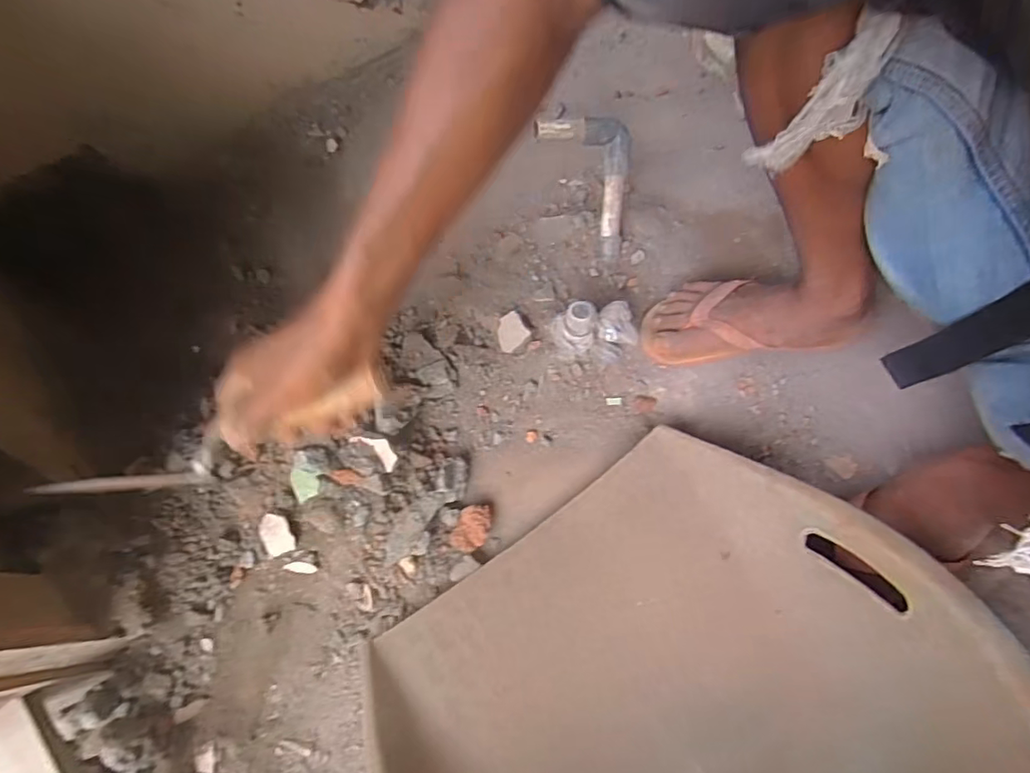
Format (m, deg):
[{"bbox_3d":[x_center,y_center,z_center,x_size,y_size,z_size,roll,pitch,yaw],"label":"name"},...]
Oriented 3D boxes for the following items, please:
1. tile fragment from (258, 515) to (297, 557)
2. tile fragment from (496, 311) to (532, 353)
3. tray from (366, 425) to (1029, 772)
[{"bbox_3d":[-0.223,0.138,0.511,0.028,0.004,0.041,-15,104,2],"label":"tile fragment"},{"bbox_3d":[-0.005,-0.061,0.602,0.036,0.007,0.045,-40,54,17],"label":"tile fragment"},{"bbox_3d":[0.105,0.230,0.373,0.406,0.225,0.345,-35,71,-11],"label":"tray"}]

